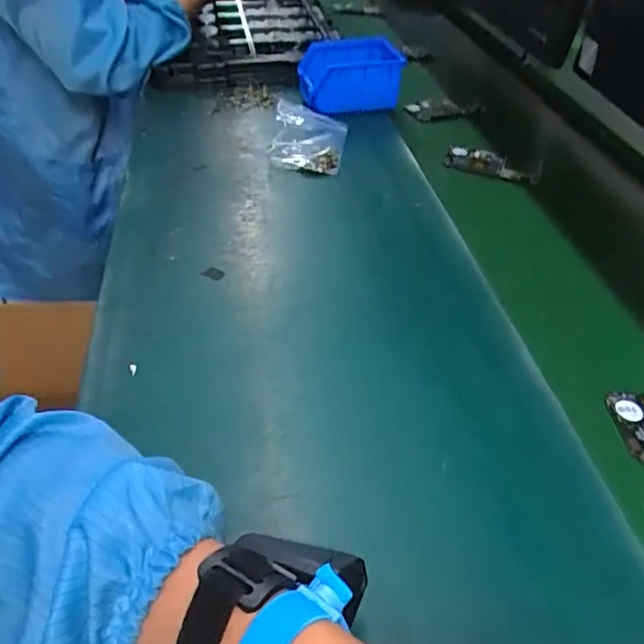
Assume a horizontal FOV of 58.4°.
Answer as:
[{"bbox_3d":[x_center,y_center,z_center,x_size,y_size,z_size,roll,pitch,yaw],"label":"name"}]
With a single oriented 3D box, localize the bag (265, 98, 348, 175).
[{"bbox_3d":[-0.022,-0.236,0.743,0.099,0.030,0.118,8,42,4],"label":"bag"}]

